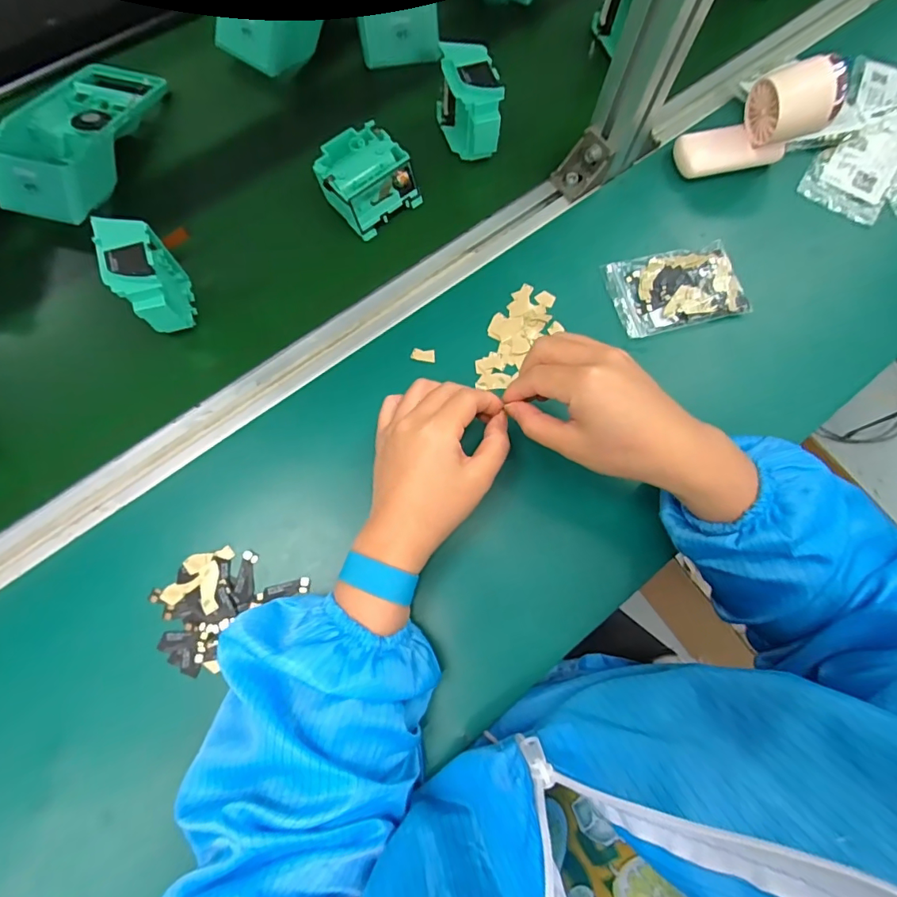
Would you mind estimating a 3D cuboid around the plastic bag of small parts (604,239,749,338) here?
[{"bbox_3d":[0.205,-0.145,0.445,0.112,0.016,0.075,-15,76,-5],"label":"plastic bag of small parts"}]

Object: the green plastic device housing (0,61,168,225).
[{"bbox_3d":[-0.343,-0.297,0.454,0.092,0.047,0.193,14,75,2],"label":"green plastic device housing"}]

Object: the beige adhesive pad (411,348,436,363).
[{"bbox_3d":[-0.022,-0.081,0.428,0.021,0.005,0.010,6,75,0],"label":"beige adhesive pad"}]

